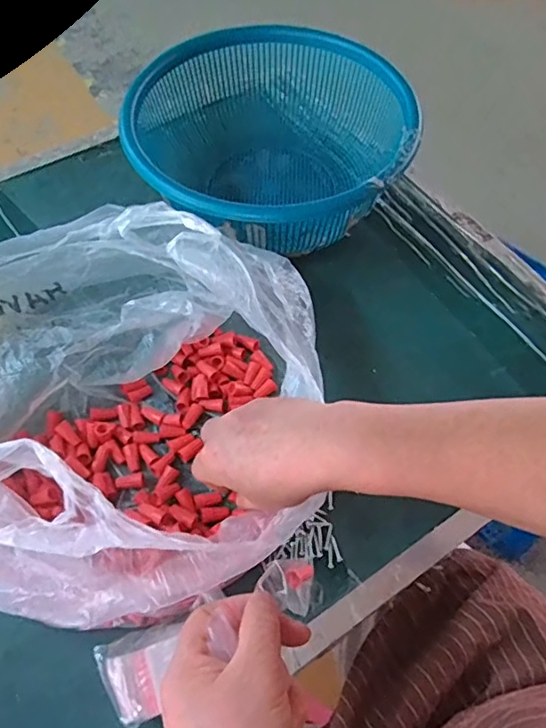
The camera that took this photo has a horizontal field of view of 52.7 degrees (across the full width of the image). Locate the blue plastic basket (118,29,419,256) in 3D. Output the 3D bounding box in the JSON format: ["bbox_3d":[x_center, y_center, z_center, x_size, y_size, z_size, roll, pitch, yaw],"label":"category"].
[{"bbox_3d":[-0.005,-0.226,0.581,0.278,0.109,0.251,-11,61,-8],"label":"blue plastic basket"}]

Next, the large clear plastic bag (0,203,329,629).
[{"bbox_3d":[-0.122,0.020,0.433,0.312,0.111,0.319,-3,60,-3],"label":"large clear plastic bag"}]

